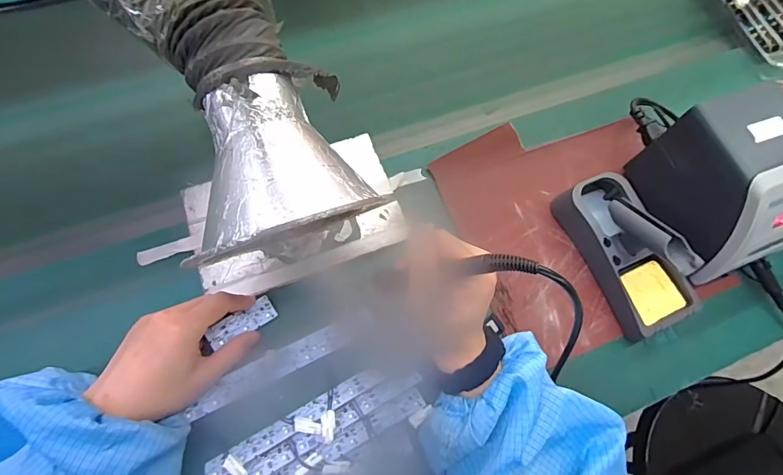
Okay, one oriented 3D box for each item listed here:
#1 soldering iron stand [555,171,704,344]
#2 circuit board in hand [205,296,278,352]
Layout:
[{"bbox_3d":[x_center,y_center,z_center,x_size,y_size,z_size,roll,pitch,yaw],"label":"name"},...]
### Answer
[{"bbox_3d":[0.243,0.008,0.419,0.078,0.079,0.168,-25,72,-12],"label":"soldering iron stand"},{"bbox_3d":[-0.144,0.084,0.400,0.065,0.004,0.024,-34,98,-22],"label":"circuit board in hand"}]

